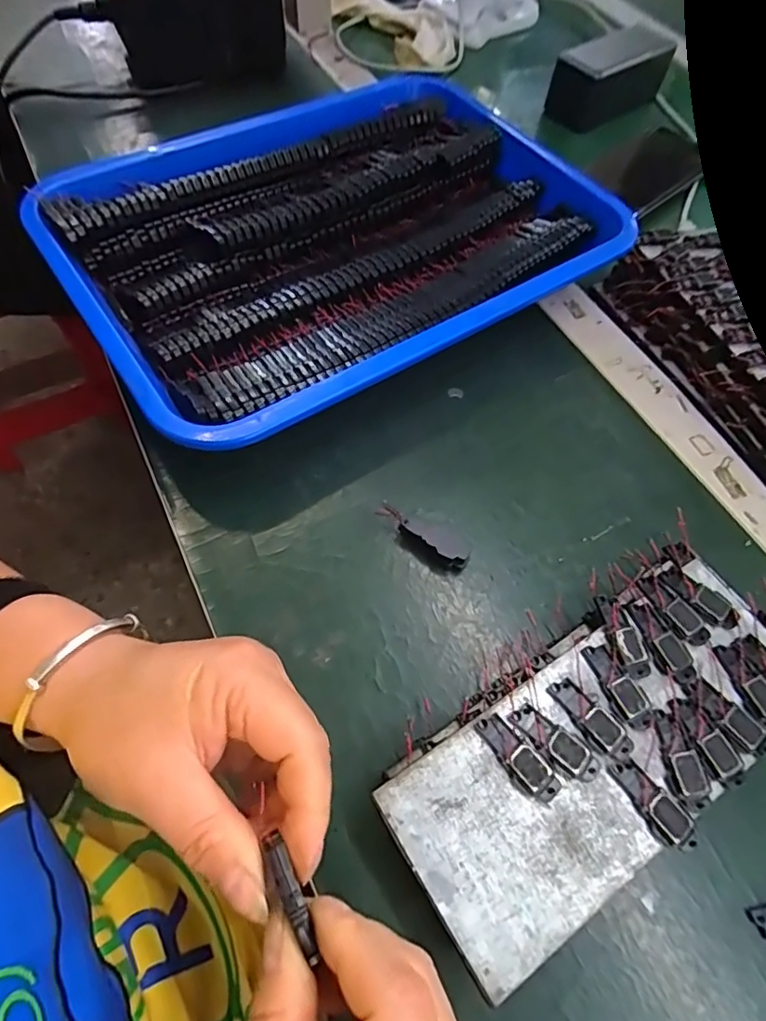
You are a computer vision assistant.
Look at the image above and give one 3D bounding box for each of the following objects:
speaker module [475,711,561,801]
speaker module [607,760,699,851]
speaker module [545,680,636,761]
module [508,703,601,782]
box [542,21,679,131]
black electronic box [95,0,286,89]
[{"bbox_3d":[0.056,0.102,0.228,0.014,0.006,0.039,-34,68,-20],"label":"speaker module"},{"bbox_3d":[0.110,0.118,0.223,0.014,0.005,0.038,-28,67,-18],"label":"speaker module"},{"bbox_3d":[0.090,0.089,0.237,0.013,0.004,0.039,-37,70,-21],"label":"speaker module"},{"bbox_3d":[0.073,0.097,0.232,0.040,0.004,0.014,40,66,17],"label":"module"},{"bbox_3d":[0.220,-0.423,0.540,0.122,0.054,0.049,-34,69,-20],"label":"box"},{"bbox_3d":[-0.163,-0.447,0.485,0.154,0.108,0.061,-12,63,-11],"label":"black electronic box"}]

